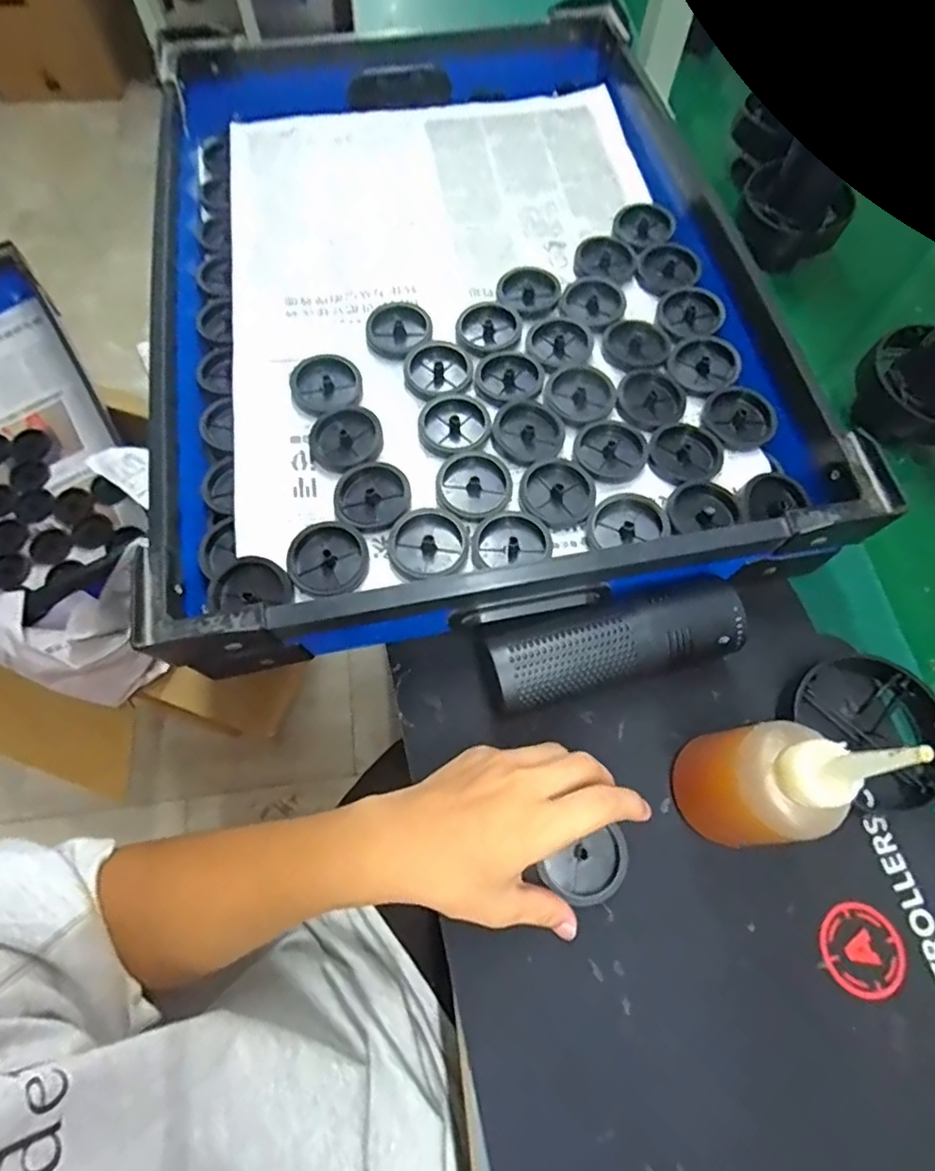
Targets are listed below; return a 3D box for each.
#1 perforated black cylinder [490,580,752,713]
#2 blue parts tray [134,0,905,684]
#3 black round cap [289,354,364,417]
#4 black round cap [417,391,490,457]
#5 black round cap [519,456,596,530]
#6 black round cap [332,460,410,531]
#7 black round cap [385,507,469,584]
[{"bbox_3d":[0.093,0.036,0.375,0.162,0.050,0.053,-13,67,-7],"label":"perforated black cylinder"},{"bbox_3d":[-0.008,-0.267,0.481,0.456,0.061,0.616,-9,67,-6],"label":"blue parts tray"},{"bbox_3d":[-0.109,-0.155,0.447,0.052,0.012,0.051,1,66,-1],"label":"black round cap"},{"bbox_3d":[-0.008,-0.120,0.433,0.052,0.014,0.054,1,66,-1],"label":"black round cap"},{"bbox_3d":[0.064,-0.065,0.408,0.052,0.011,0.050,1,66,-1],"label":"black round cap"},{"bbox_3d":[-0.066,-0.062,0.404,0.053,0.012,0.051,1,66,-1],"label":"black round cap"},{"bbox_3d":[-0.028,-0.027,0.397,0.053,0.018,0.049,1,66,-1],"label":"black round cap"}]

